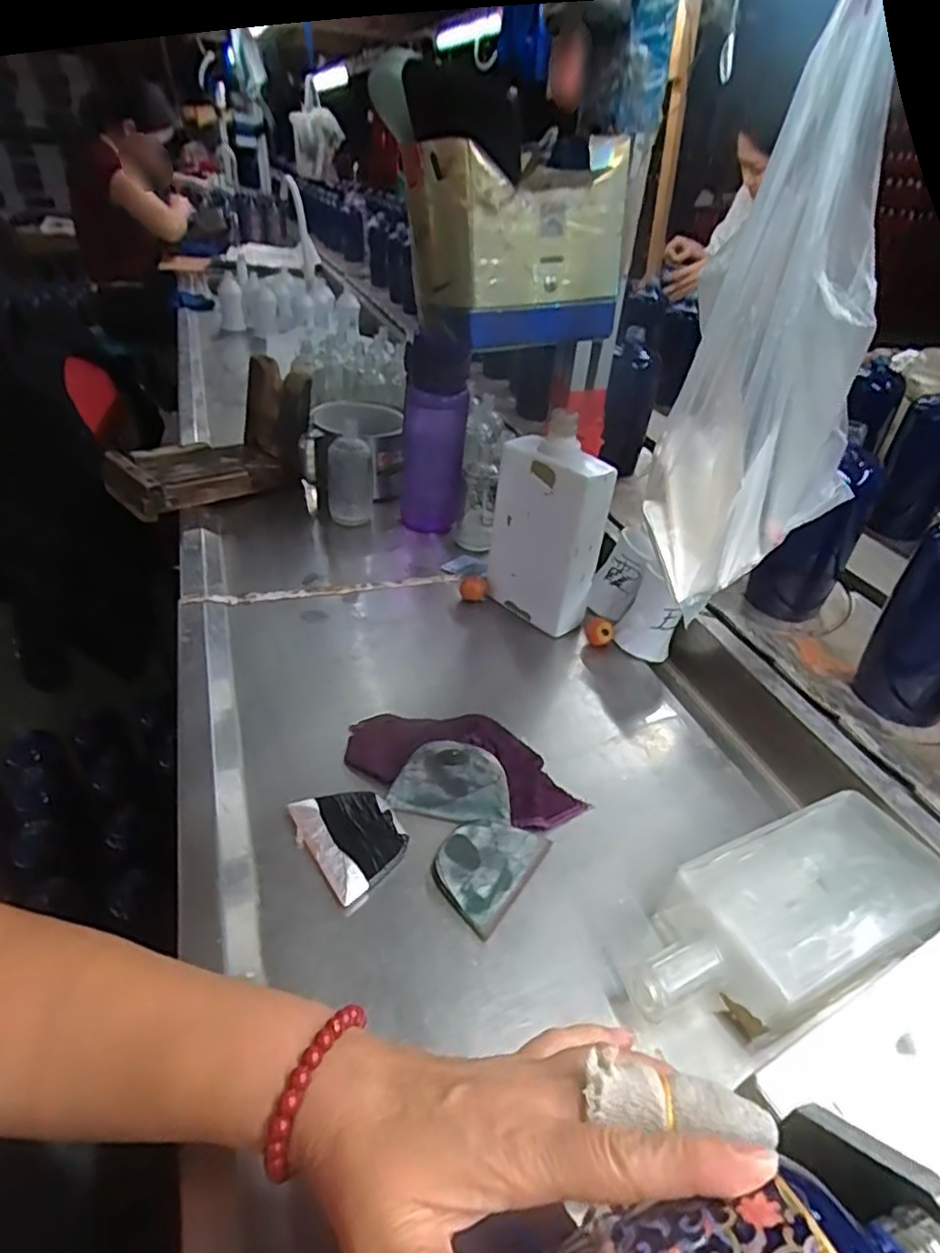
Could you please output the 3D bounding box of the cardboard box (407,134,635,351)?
[{"bbox_3d":[0.035,-0.307,0.533,0.154,0.133,0.111,-15,40,-23],"label":"cardboard box"}]

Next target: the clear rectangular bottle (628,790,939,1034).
[{"bbox_3d":[0.191,0.170,0.392,0.219,0.044,0.092,-15,40,-23],"label":"clear rectangular bottle"}]

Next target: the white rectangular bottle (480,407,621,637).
[{"bbox_3d":[0.074,-0.095,0.643,0.056,0.188,0.113,-27,46,-34],"label":"white rectangular bottle"}]

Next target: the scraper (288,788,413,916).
[{"bbox_3d":[-0.078,0.139,0.439,0.062,0.013,0.084,-24,43,-34],"label":"scraper"}]

